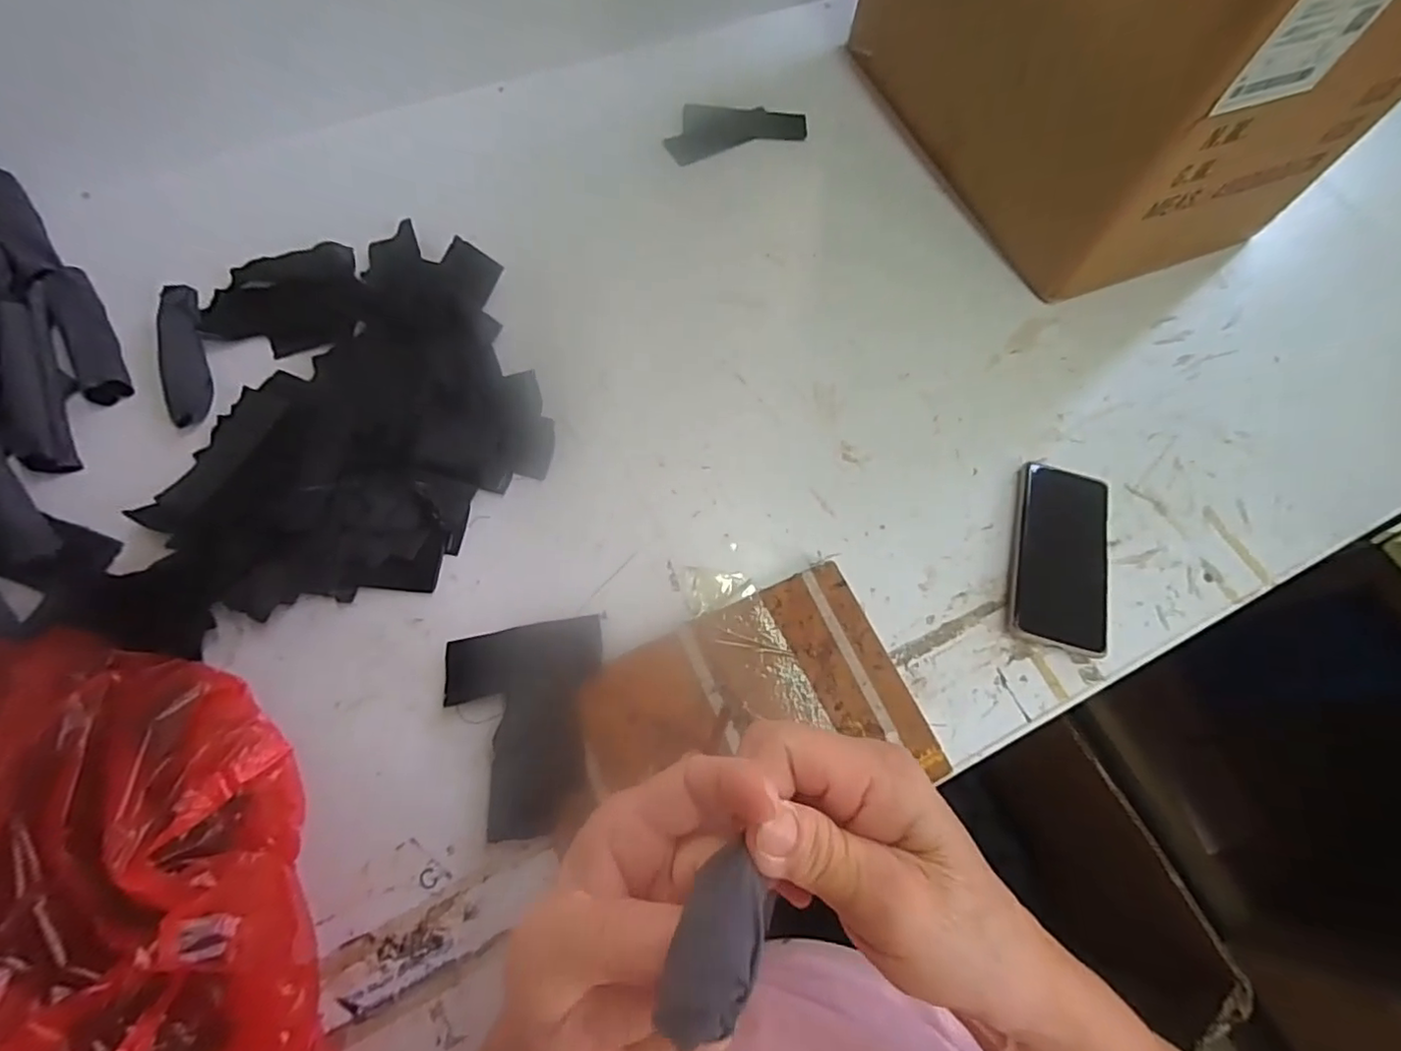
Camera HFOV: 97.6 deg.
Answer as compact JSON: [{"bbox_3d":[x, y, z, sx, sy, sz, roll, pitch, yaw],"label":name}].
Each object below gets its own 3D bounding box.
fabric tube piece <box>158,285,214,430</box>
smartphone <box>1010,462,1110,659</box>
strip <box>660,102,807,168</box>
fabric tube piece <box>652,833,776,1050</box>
[{"bbox_3d":[-0.456,-0.151,0.537,0.034,0.019,0.144,-20,69,-11],"label":"fabric tube piece"},{"bbox_3d":[0.299,0.022,0.509,0.074,0.010,0.159,16,67,4],"label":"smartphone"},{"bbox_3d":[0.038,-0.458,0.703,0.160,0.007,0.077,-16,68,-9],"label":"strip"},{"bbox_3d":[0.006,0.109,0.162,0.022,0.010,0.048,23,38,7],"label":"fabric tube piece"}]

